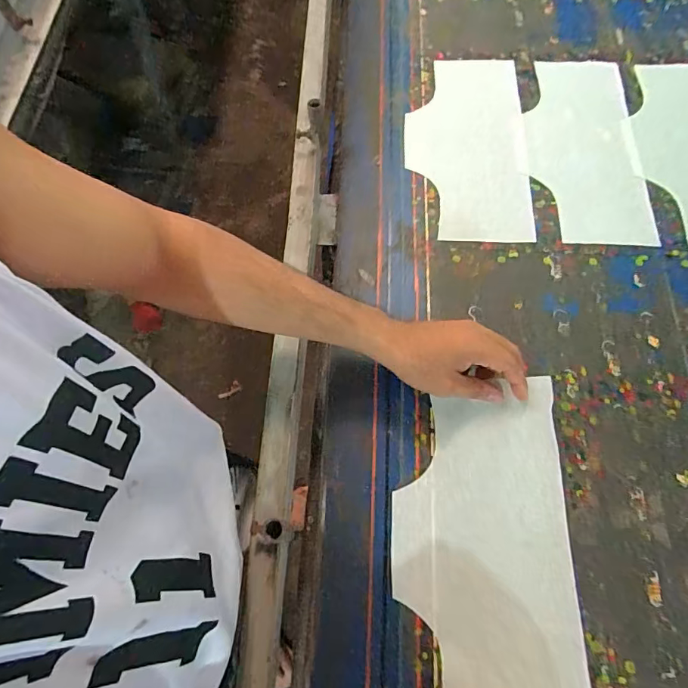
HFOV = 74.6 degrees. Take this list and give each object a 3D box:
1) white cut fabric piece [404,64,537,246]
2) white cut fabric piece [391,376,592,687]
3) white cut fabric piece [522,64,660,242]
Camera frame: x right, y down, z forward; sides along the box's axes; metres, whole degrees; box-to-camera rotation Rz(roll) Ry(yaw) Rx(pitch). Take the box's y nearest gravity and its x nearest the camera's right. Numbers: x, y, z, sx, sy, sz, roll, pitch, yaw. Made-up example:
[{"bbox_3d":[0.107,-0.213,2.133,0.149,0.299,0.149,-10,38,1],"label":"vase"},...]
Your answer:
[{"bbox_3d":[0.169,-0.285,0.628,0.162,0.008,0.321,4,67,3],"label":"white cut fabric piece"},{"bbox_3d":[0.127,0.193,0.428,0.160,0.022,0.292,-6,67,19],"label":"white cut fabric piece"},{"bbox_3d":[0.329,-0.282,0.630,0.150,0.009,0.327,4,67,3],"label":"white cut fabric piece"}]

